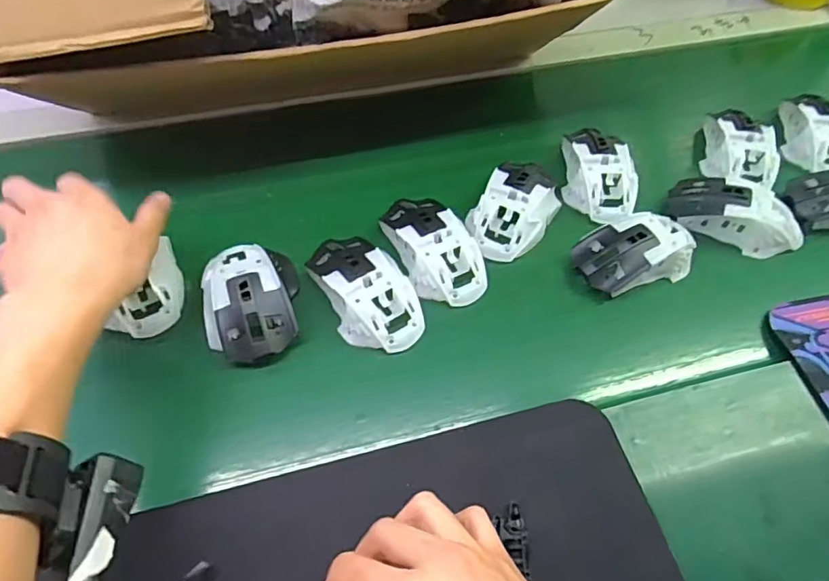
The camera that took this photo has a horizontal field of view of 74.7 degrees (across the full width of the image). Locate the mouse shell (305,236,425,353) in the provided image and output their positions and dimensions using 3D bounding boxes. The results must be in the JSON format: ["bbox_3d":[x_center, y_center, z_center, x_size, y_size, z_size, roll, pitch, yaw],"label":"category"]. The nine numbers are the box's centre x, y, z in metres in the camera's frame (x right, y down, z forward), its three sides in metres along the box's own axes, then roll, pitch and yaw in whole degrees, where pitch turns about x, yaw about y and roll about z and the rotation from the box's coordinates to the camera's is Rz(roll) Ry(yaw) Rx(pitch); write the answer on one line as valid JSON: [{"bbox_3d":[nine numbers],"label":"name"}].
[{"bbox_3d":[-0.038,-0.003,0.435,0.067,0.033,0.113,-25,59,-16],"label":"mouse shell"}]

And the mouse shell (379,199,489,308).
[{"bbox_3d":[0.018,-0.039,0.461,0.065,0.036,0.114,-21,58,-14],"label":"mouse shell"}]

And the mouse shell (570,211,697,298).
[{"bbox_3d":[0.189,-0.037,0.460,0.107,0.037,0.063,-14,57,-10],"label":"mouse shell"}]

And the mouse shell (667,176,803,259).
[{"bbox_3d":[0.289,-0.073,0.483,0.111,0.034,0.052,31,61,19],"label":"mouse shell"}]

